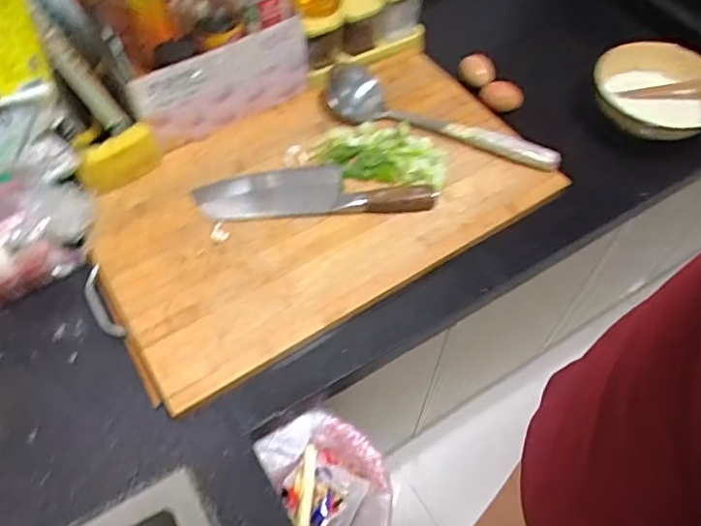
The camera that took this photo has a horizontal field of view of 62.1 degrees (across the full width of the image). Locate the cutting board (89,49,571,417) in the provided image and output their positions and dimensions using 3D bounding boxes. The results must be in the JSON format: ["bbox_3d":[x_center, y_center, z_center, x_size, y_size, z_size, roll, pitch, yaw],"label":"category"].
[{"bbox_3d":[-0.036,-0.090,0.757,0.570,0.030,0.342,-29,59,-20],"label":"cutting board"}]

